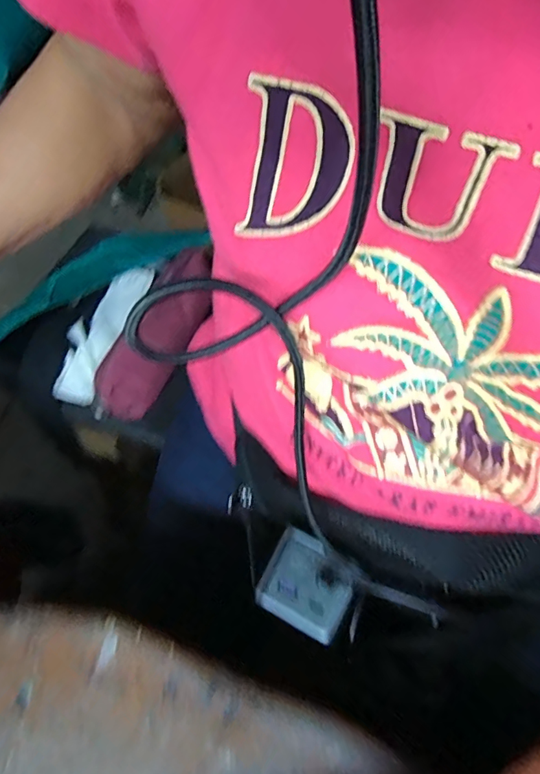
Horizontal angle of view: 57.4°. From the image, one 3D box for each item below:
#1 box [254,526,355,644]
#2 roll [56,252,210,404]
[{"bbox_3d":[0.022,0.115,0.290,0.049,0.017,0.048,26,83,19],"label":"box"},{"bbox_3d":[-0.203,-0.068,0.592,0.049,0.029,0.181,25,81,17],"label":"roll"}]

